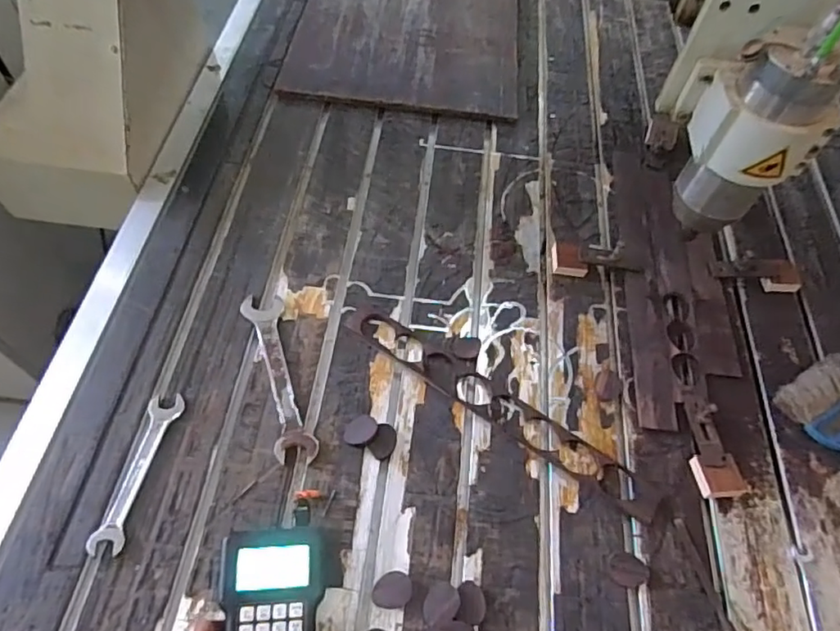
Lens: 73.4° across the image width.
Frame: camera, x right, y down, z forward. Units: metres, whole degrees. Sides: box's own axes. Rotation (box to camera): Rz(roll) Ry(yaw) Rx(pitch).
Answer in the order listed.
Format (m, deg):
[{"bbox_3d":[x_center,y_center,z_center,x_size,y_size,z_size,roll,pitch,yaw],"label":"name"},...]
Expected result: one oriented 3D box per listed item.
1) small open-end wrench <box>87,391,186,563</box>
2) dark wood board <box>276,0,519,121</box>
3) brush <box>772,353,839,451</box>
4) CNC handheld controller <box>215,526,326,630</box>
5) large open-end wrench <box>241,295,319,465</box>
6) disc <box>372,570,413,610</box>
[{"bbox_3d":[-0.330,0.179,0.661,0.041,0.008,0.189,9,58,1],"label":"small open-end wrench"},{"bbox_3d":[-0.024,-0.576,1.151,0.443,0.020,0.454,7,58,0],"label":"dark wood board"},{"bbox_3d":[0.579,0.148,0.740,0.129,0.025,0.186,-26,64,-19],"label":"brush"},{"bbox_3d":[-0.151,0.296,0.578,0.102,0.022,0.146,-1,59,-5],"label":"CNC handheld controller"},{"bbox_3d":[-0.186,0.074,0.739,0.052,0.016,0.248,-14,61,-13],"label":"large open-end wrench"},{"bbox_3d":[-0.029,0.299,0.614,0.039,0.012,0.039,2,59,-3],"label":"disc"}]

